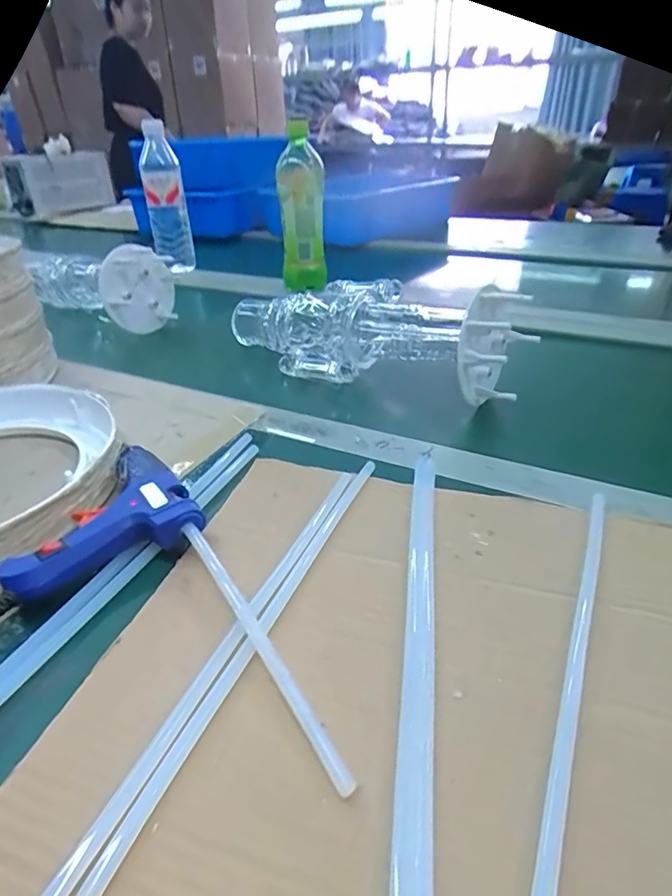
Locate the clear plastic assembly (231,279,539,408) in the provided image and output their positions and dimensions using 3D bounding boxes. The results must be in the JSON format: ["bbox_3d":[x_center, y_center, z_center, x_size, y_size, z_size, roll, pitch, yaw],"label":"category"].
[{"bbox_3d":[0.021,-0.129,0.524,0.333,0.091,0.108,22,40,34],"label":"clear plastic assembly"}]

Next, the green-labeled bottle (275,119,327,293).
[{"bbox_3d":[-0.051,-0.345,0.744,0.065,0.211,0.079,-2,32,1],"label":"green-labeled bottle"}]

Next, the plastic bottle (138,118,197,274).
[{"bbox_3d":[-0.293,-0.421,0.879,0.066,0.224,0.066,-13,34,-16],"label":"plastic bottle"}]

